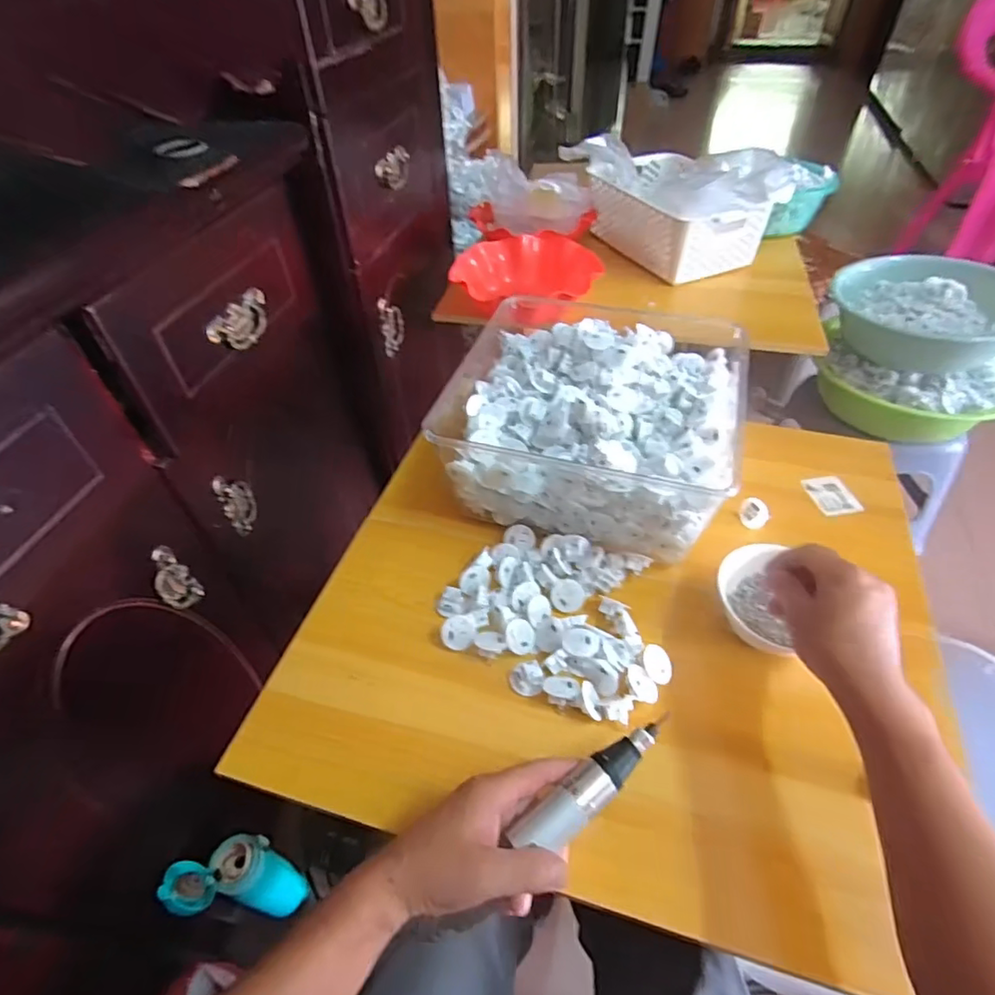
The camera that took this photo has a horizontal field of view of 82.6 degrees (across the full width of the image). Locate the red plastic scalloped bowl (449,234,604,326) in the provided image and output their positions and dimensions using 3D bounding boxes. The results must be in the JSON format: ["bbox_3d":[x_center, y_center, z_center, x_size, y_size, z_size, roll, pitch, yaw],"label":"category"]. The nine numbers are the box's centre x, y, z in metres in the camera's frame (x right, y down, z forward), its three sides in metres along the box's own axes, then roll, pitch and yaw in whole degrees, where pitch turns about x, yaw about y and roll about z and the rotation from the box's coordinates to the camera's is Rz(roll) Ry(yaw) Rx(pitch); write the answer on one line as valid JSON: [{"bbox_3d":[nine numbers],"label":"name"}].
[{"bbox_3d":[0.048,-0.343,0.899,0.238,0.062,0.239,-1,47,1],"label":"red plastic scalloped bowl"}]

